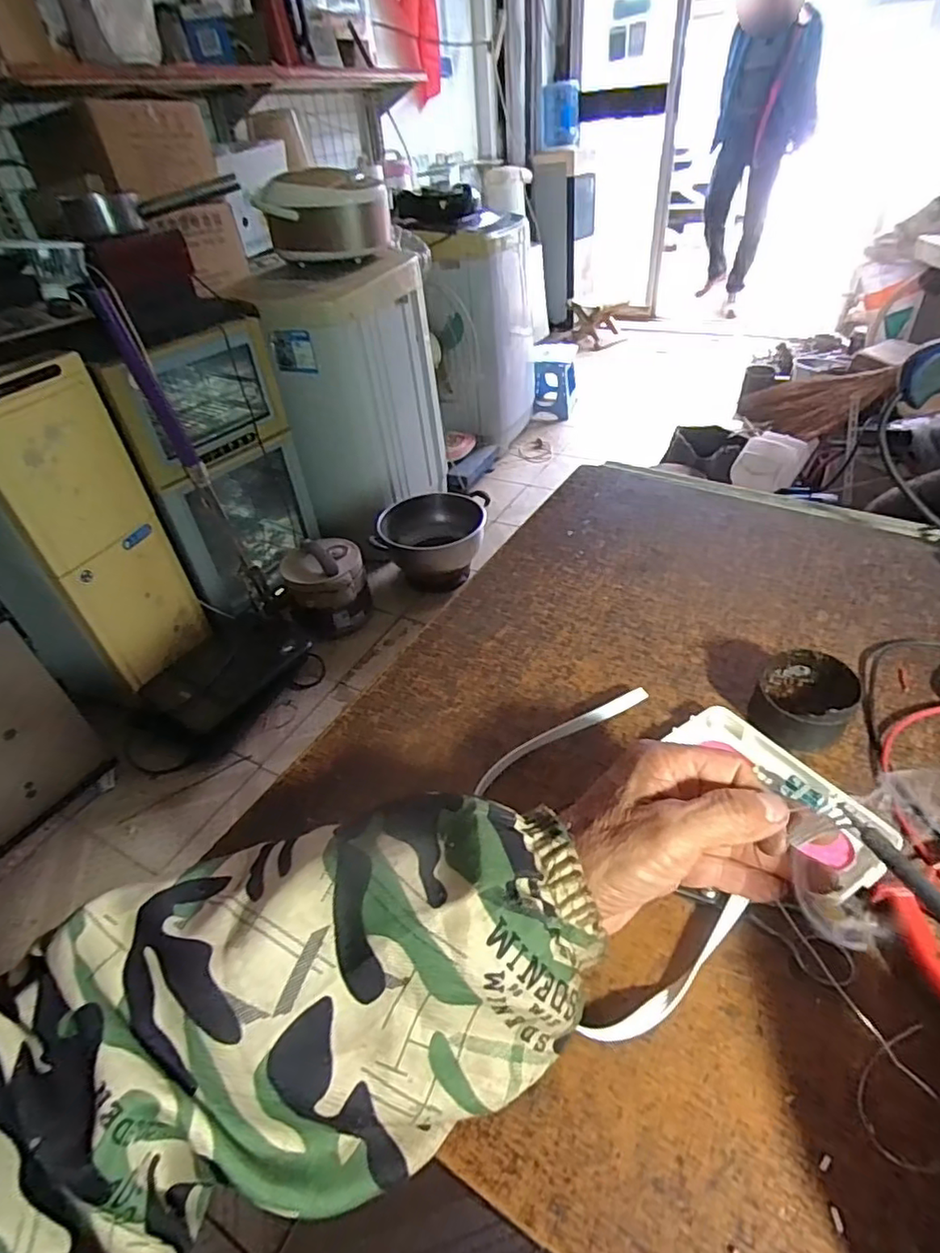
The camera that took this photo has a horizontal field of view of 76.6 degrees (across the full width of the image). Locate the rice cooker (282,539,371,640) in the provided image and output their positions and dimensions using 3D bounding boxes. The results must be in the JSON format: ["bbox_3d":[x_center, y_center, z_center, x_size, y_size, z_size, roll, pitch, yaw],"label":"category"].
[{"bbox_3d":[-0.377,-0.090,1.600,0.213,0.209,0.273,-17,42,-12],"label":"rice cooker"}]

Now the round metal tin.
[{"bbox_3d":[0.225,0.046,0.397,0.059,0.034,0.059,-3,41,3],"label":"round metal tin"}]

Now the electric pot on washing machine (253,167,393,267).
[{"bbox_3d":[-0.379,-1.072,1.558,0.281,0.184,0.257,14,45,21],"label":"electric pot on washing machine"}]

